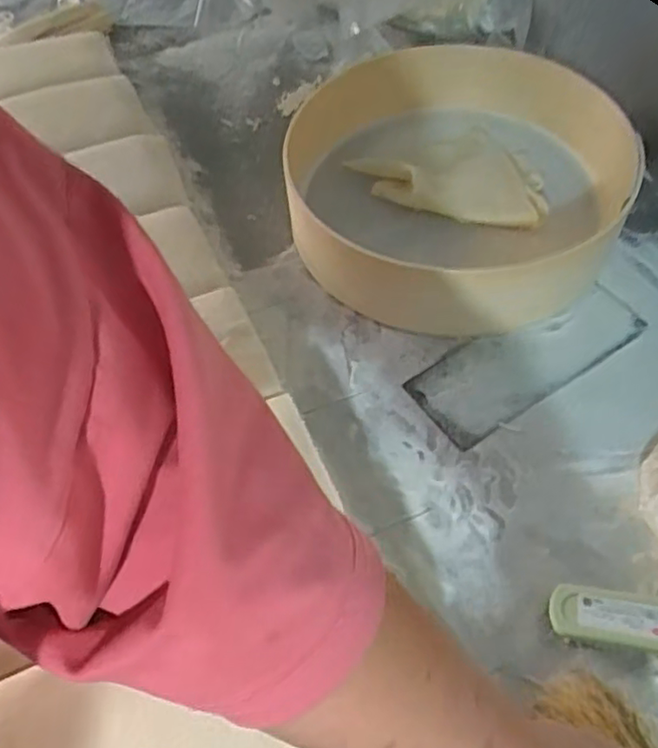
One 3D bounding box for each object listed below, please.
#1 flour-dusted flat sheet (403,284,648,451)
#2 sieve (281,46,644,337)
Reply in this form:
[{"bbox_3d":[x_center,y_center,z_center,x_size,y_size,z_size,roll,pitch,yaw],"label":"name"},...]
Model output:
[{"bbox_3d":[0.158,-0.014,0.519,0.193,0.005,0.070,-30,64,-14],"label":"flour-dusted flat sheet"},{"bbox_3d":[0.102,-0.168,0.578,0.265,0.082,0.281,-1,58,2],"label":"sieve"}]

